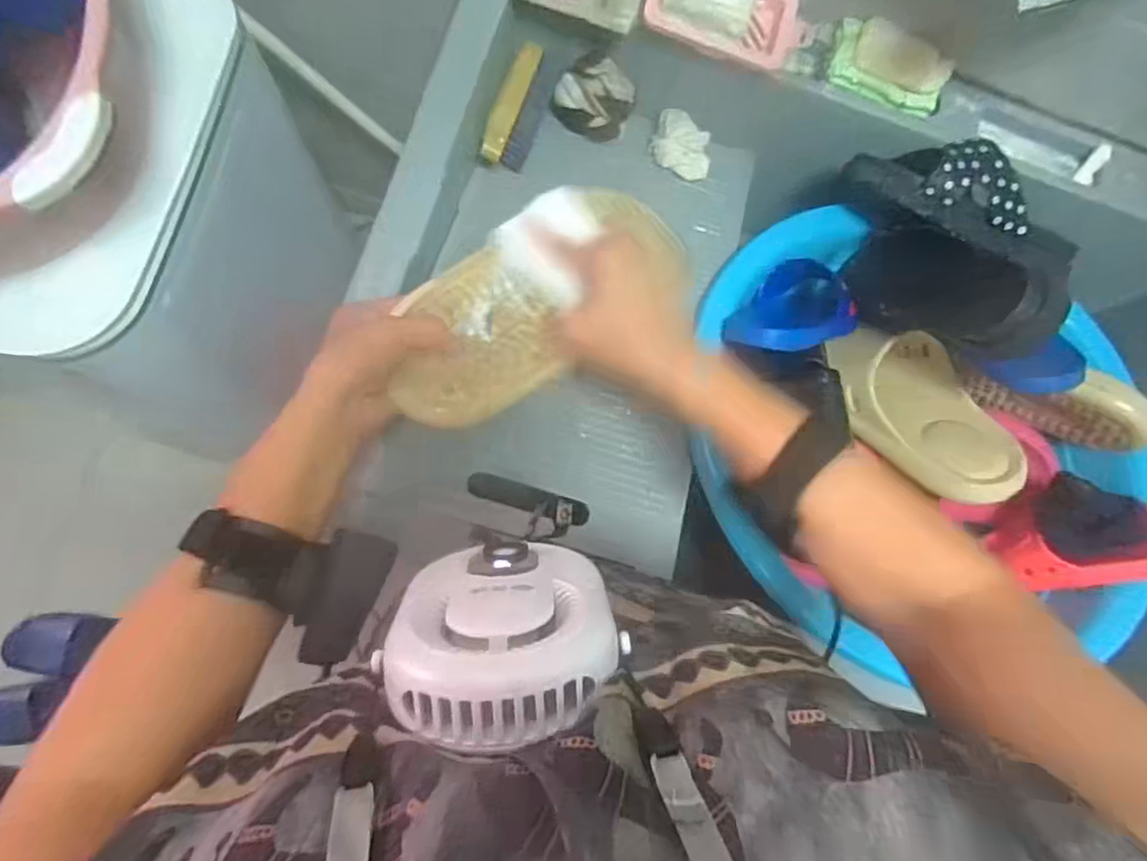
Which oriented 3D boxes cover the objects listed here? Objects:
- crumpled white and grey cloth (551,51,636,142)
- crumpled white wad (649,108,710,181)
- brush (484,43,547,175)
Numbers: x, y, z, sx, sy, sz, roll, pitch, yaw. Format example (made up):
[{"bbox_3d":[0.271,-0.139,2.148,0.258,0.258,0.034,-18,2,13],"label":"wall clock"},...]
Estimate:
[{"bbox_3d":[0.021,-0.314,0.604,0.072,0.045,0.058,27,81,-4],"label":"crumpled white and grey cloth"},{"bbox_3d":[0.108,-0.279,0.628,0.064,0.019,0.050,29,81,-3],"label":"crumpled white wad"},{"bbox_3d":[-0.050,-0.293,0.585,0.035,0.062,0.117,19,82,-5],"label":"brush"}]

